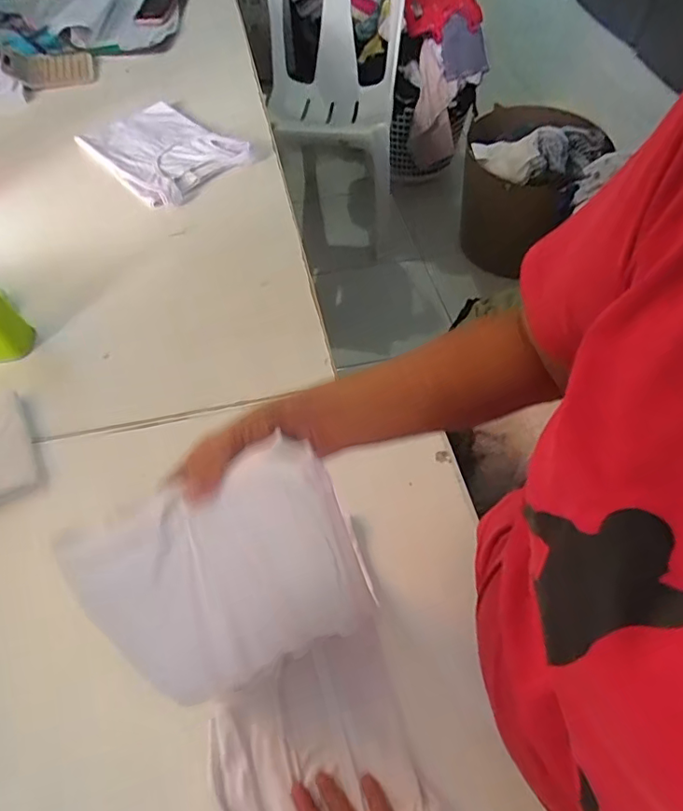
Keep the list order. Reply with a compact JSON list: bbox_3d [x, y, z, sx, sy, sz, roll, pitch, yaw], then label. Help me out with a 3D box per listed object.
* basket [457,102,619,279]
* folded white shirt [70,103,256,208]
[{"bbox_3d":[0.528,-0.629,1.641,0.333,0.394,0.324,0,55,1],"label":"basket"},{"bbox_3d":[-0.317,-0.449,0.967,0.184,0.027,0.284,-39,60,-20],"label":"folded white shirt"}]

